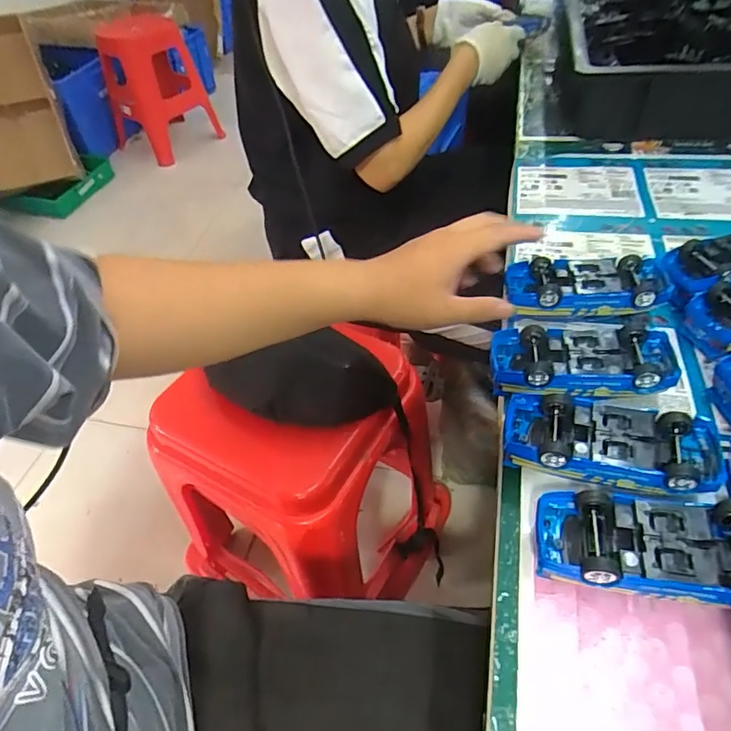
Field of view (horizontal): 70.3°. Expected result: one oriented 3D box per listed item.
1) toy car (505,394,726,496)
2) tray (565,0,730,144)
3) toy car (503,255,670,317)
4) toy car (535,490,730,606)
[{"bbox_3d":[0.166,0.057,0.356,0.138,0.038,0.061,10,49,14],"label":"toy car"},{"bbox_3d":[0.487,-0.497,0.811,0.330,0.108,0.464,8,49,12],"label":"tray"},{"bbox_3d":[0.198,-0.064,0.469,0.132,0.049,0.056,-1,48,4],"label":"toy car"},{"bbox_3d":[0.173,0.111,0.307,0.132,0.048,0.053,6,48,10],"label":"toy car"}]

